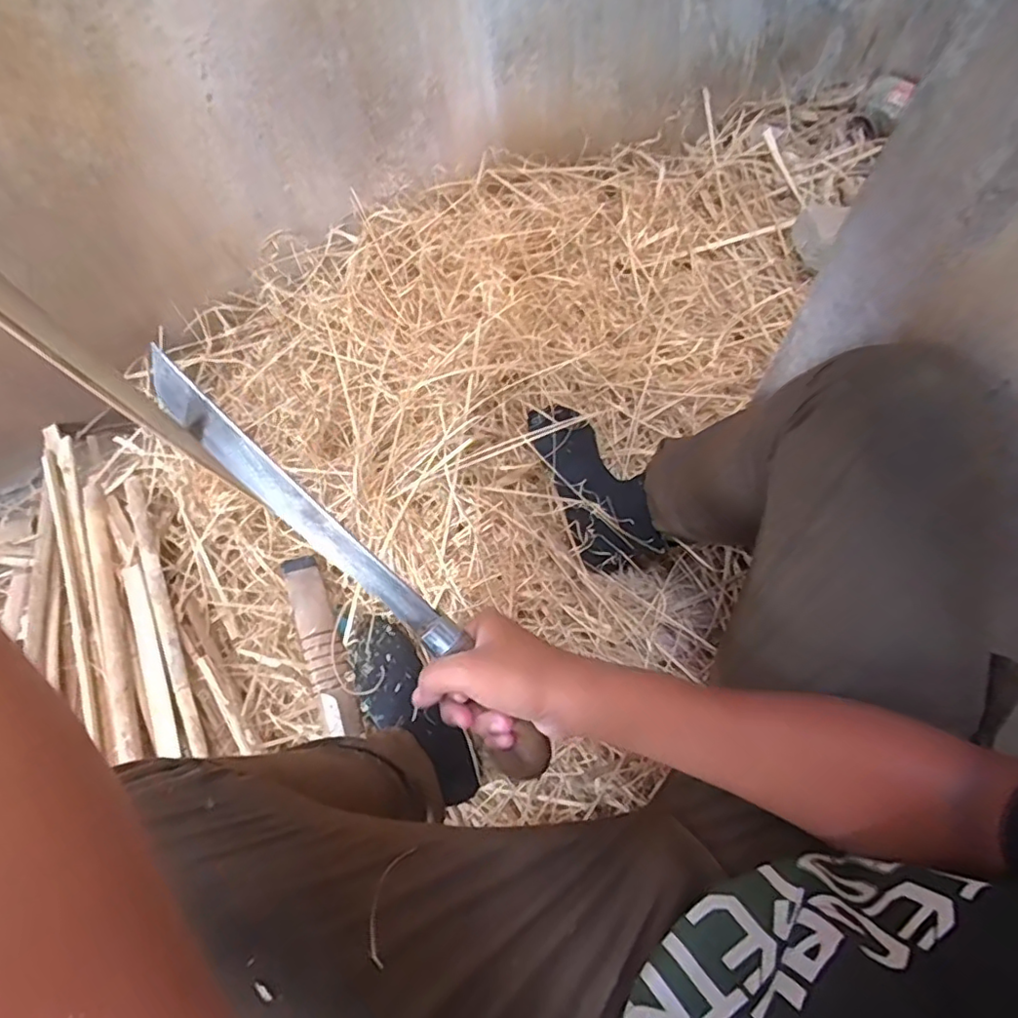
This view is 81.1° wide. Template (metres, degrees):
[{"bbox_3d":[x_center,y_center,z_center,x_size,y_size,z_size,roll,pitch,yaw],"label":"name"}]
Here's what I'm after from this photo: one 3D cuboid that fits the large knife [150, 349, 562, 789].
[{"bbox_3d":[-0.106,0.045,0.413,0.377,0.034,0.041,46,74,-3],"label":"large knife"}]

